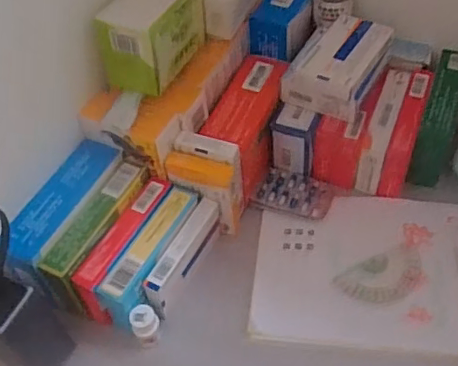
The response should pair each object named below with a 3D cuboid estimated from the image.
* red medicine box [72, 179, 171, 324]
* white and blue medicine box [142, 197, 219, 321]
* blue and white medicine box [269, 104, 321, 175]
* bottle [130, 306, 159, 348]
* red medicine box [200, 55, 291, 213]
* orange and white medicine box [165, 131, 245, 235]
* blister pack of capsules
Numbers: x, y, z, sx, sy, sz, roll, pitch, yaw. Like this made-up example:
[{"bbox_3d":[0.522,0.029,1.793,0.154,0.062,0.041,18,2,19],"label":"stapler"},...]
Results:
[{"bbox_3d":[-0.102,0.068,0.569,0.025,0.066,0.141,23,57,19],"label":"red medicine box"},{"bbox_3d":[-0.046,0.076,0.573,0.017,0.063,0.118,24,58,20],"label":"white and blue medicine box"},{"bbox_3d":[0.077,-0.051,0.651,0.051,0.072,0.040,14,55,13],"label":"blue and white medicine box"},{"bbox_3d":[-0.080,0.143,0.547,0.025,0.056,0.025,-19,54,-11],"label":"bottle"},{"bbox_3d":[0.025,-0.064,0.651,0.066,0.096,0.139,19,56,17],"label":"red medicine box"},{"bbox_3d":[-0.023,0.003,0.599,0.073,0.108,0.045,17,56,15],"label":"orange and white medicine box"},{"bbox_3d":[0.076,0.012,0.648,0.086,0.008,0.054,14,55,13],"label":"blister pack of capsules"}]

